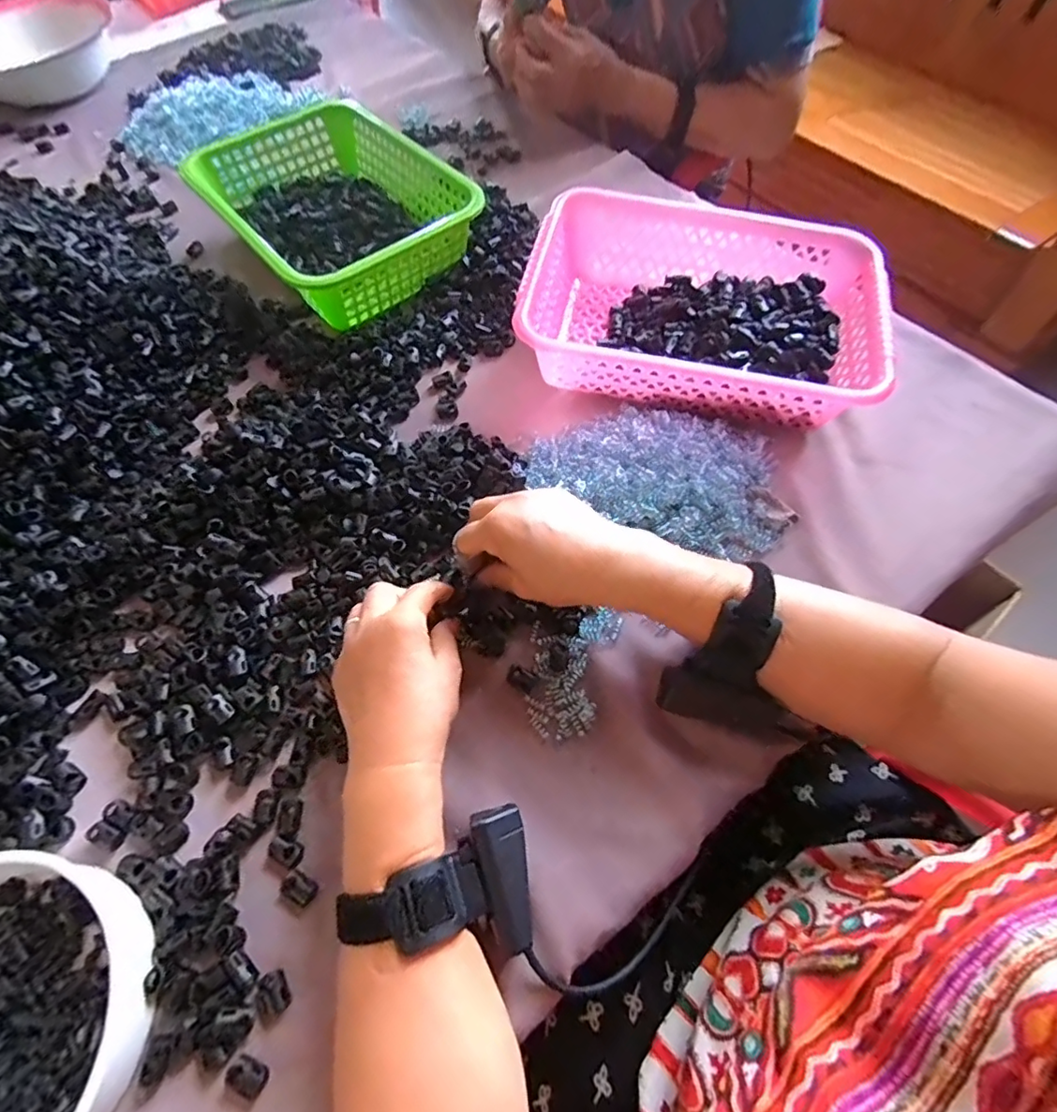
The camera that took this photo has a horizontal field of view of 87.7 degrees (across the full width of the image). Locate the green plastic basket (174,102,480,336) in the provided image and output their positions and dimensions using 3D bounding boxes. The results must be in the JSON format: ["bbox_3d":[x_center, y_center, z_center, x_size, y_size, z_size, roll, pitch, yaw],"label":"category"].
[{"bbox_3d":[-0.221,-0.385,0.615,0.218,0.079,0.288,-37,66,-18],"label":"green plastic basket"}]

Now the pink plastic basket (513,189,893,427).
[{"bbox_3d":[0.159,-0.227,0.517,0.301,0.089,0.218,12,62,8],"label":"pink plastic basket"}]

